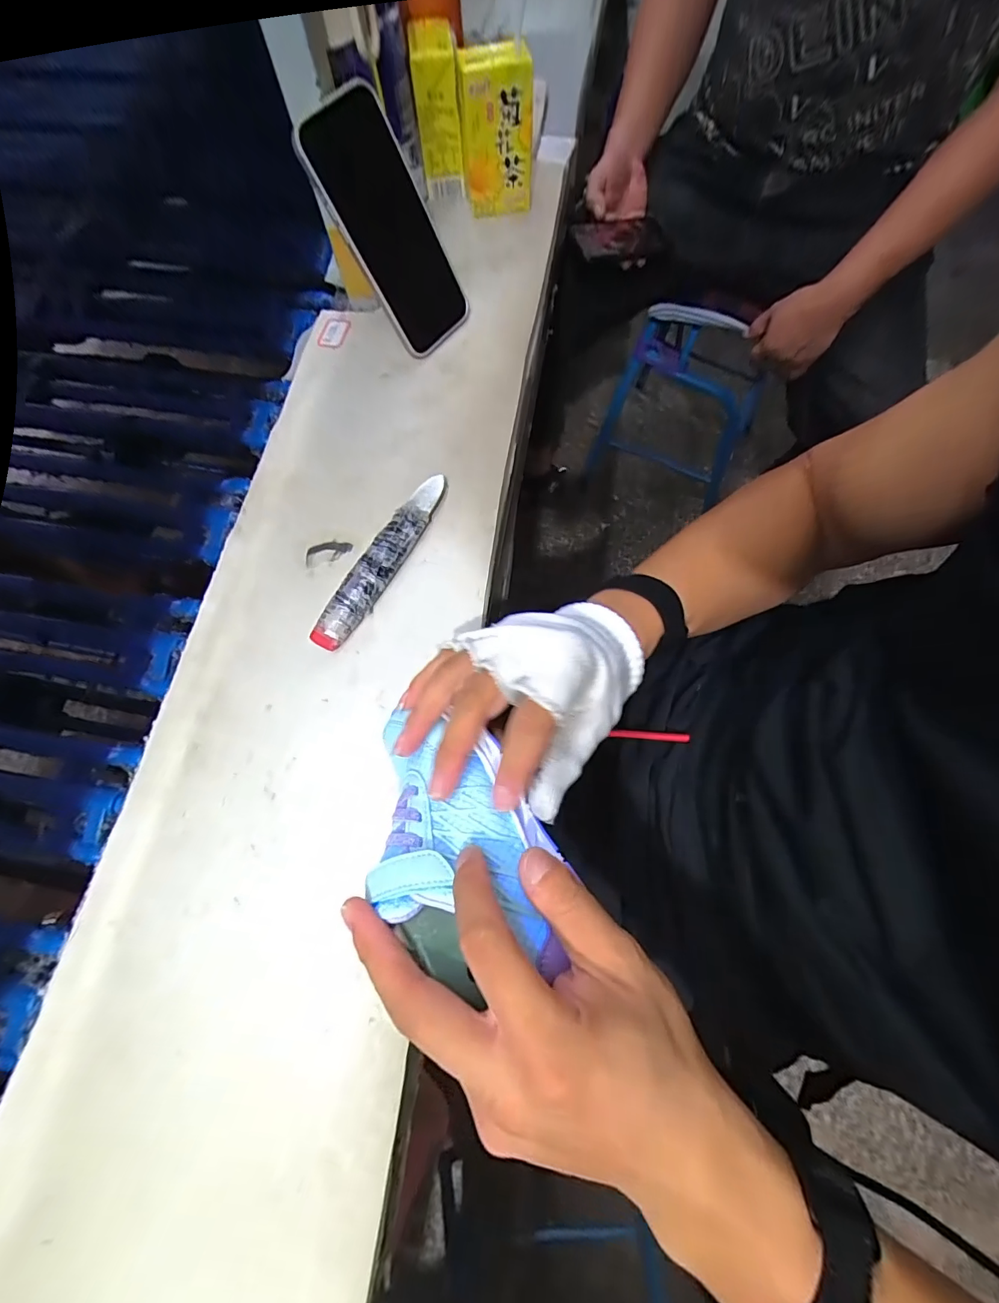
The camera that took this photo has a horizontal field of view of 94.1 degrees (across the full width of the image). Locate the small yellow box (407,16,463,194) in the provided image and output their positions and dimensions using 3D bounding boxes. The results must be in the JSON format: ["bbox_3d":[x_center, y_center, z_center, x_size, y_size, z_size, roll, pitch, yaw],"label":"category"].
[{"bbox_3d":[-0.063,-0.560,0.489,0.044,0.112,0.061,-5,71,0],"label":"small yellow box"}]

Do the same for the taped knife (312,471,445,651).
[{"bbox_3d":[-0.089,-0.074,0.370,0.026,0.020,0.167,29,75,11],"label":"taped knife"}]

